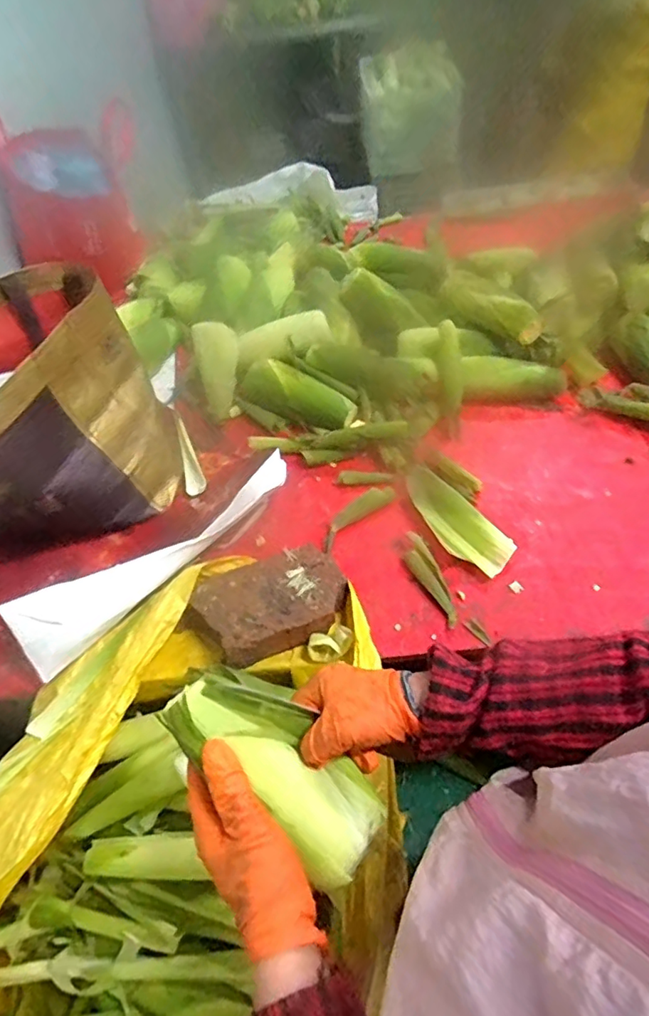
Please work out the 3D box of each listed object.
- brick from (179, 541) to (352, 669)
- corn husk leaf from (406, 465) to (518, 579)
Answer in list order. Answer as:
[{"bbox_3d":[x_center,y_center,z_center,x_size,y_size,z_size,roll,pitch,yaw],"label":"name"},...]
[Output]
[{"bbox_3d":[-0.070,0.123,0.669,0.194,0.063,0.121,-20,52,-10],"label":"brick"},{"bbox_3d":[0.177,0.017,0.760,0.073,0.033,0.189,-29,54,-17],"label":"corn husk leaf"}]

